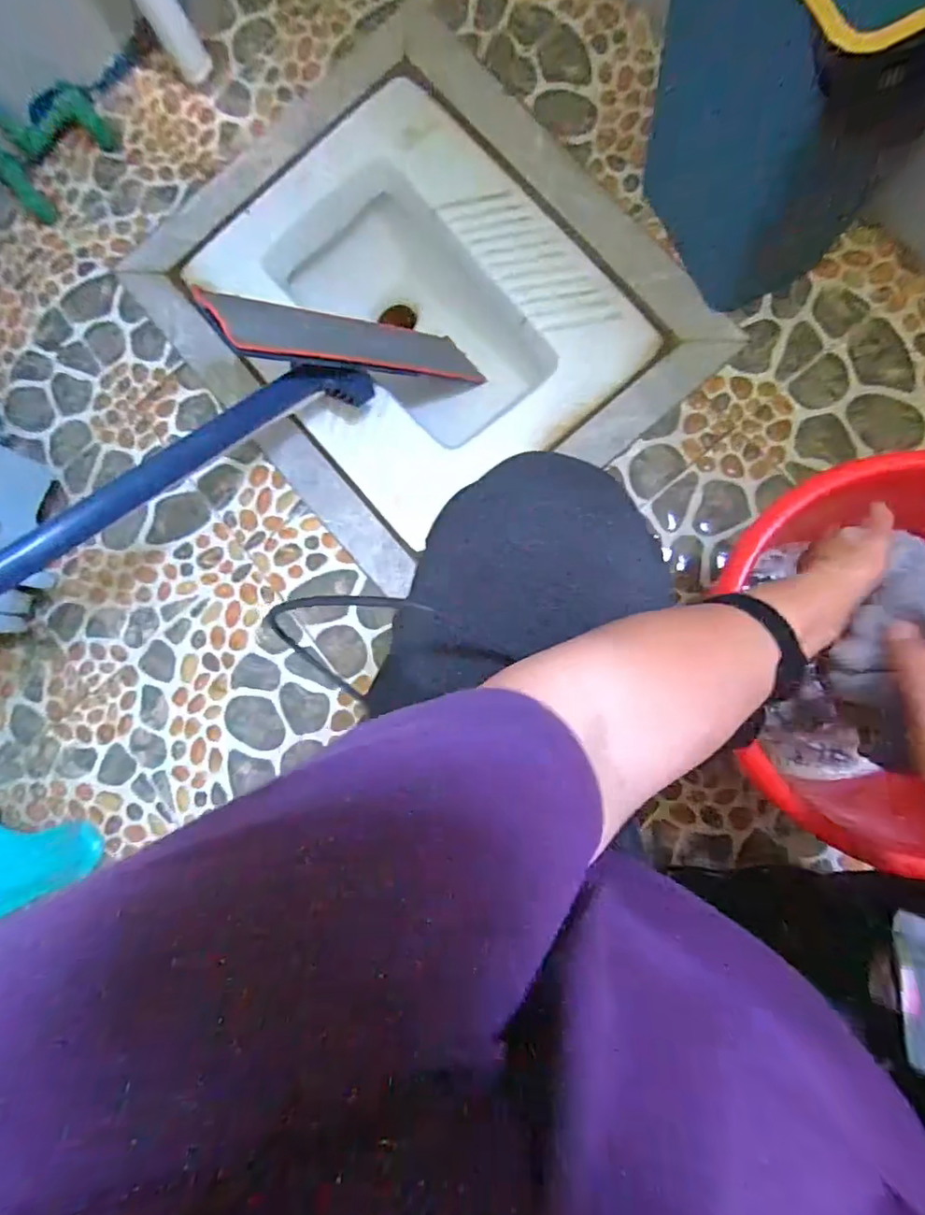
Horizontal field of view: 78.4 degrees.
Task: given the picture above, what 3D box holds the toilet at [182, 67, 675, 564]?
[{"bbox_3d":[-0.065,-0.434,0.902,0.460,0.195,0.599,-36,81,4],"label":"toilet"}]

